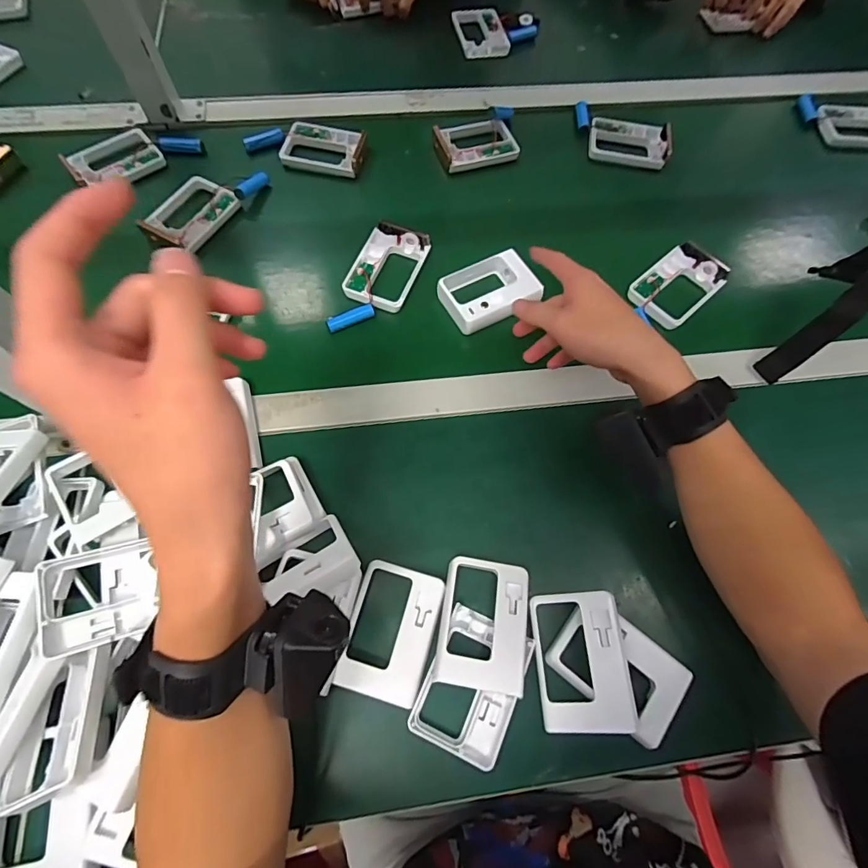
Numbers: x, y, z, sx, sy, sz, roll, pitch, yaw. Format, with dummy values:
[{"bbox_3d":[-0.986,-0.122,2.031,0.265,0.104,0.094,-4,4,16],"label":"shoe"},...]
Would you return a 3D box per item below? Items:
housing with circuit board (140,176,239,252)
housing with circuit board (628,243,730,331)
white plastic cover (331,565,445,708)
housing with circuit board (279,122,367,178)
[{"bbox_3d":[-0.274,-0.252,0.518,0.073,0.013,0.099,27,68,9],"label":"housing with circuit board"},{"bbox_3d":[0.269,-0.166,0.503,0.109,0.013,0.069,-40,74,-17],"label":"housing with circuit board"},{"bbox_3d":[-0.032,0.152,0.358,0.064,0.014,0.095,14,67,4],"label":"white plastic cover"},{"bbox_3d":[-0.136,-0.357,0.568,0.101,0.018,0.071,12,67,3],"label":"housing with circuit board"}]

